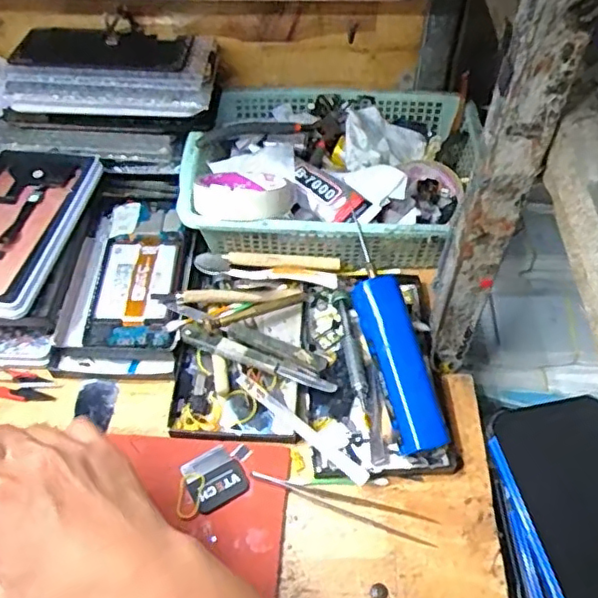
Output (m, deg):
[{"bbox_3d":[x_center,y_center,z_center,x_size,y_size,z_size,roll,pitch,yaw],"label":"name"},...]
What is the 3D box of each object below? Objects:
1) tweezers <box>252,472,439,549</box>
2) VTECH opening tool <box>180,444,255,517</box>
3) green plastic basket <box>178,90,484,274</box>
[{"bbox_3d":[0.033,0.143,0.437,0.132,0.009,0.020,16,54,13],"label":"tweezers"},{"bbox_3d":[-0.060,0.130,0.442,0.040,0.004,0.043,-26,56,-18],"label":"VTECH opening tool"},{"bbox_3d":[0.030,-0.118,0.588,0.263,0.078,0.198,3,52,3],"label":"green plastic basket"}]

